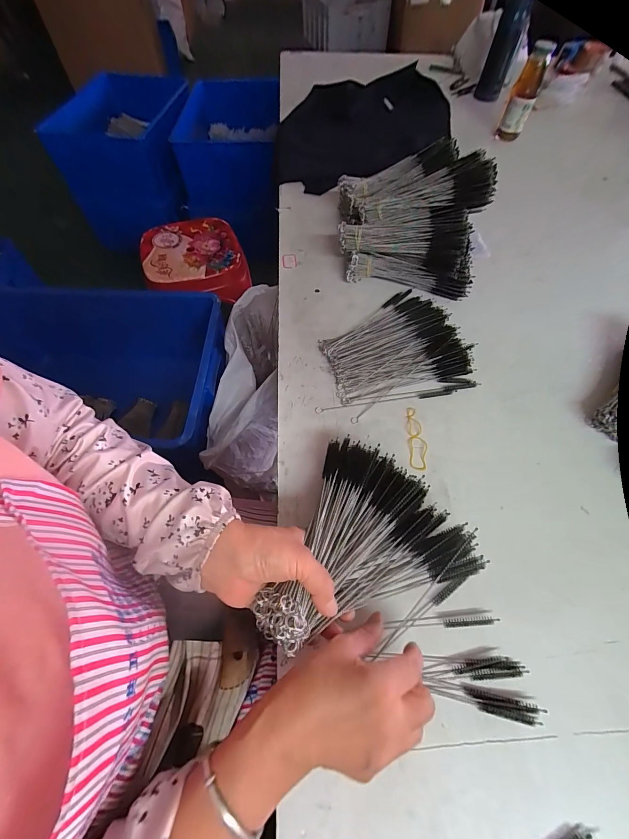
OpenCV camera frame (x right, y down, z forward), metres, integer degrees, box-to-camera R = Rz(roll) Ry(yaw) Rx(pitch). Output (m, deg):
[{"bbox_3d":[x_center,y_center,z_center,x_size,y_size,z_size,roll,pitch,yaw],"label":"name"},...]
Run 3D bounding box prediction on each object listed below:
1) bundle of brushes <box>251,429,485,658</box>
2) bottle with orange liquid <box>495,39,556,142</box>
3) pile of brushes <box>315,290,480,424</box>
[{"bbox_3d":[0.060,0.118,0.305,0.161,0.044,0.203,23,63,13],"label":"bundle of brushes"},{"bbox_3d":[0.489,-0.758,0.785,0.059,0.161,0.049,22,63,12],"label":"bottle with orange liquid"},{"bbox_3d":[0.113,-0.108,0.497,0.201,0.029,0.183,-16,61,-9],"label":"pile of brushes"}]

